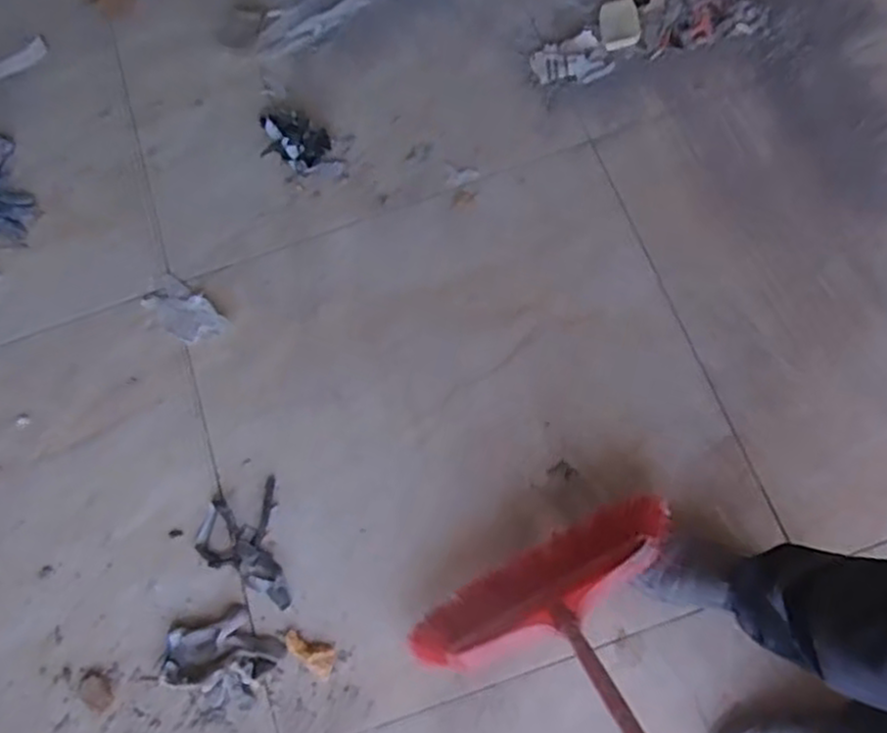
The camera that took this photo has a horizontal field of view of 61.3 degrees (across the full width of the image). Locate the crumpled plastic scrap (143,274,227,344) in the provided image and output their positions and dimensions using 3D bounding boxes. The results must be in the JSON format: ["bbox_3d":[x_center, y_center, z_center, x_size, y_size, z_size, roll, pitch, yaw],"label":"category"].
[{"bbox_3d":[-0.444,-0.095,1.279,0.143,0.010,0.081,38,78,16],"label":"crumpled plastic scrap"}]

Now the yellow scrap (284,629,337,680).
[{"bbox_3d":[-0.197,0.421,1.110,0.084,0.007,0.044,29,76,14],"label":"yellow scrap"}]

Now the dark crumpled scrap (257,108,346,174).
[{"bbox_3d":[-0.262,-0.399,1.349,0.186,0.039,0.100,28,76,13],"label":"dark crumpled scrap"}]

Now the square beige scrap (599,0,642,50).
[{"bbox_3d":[0.323,-0.627,1.370,0.069,0.013,0.091,-10,88,10],"label":"square beige scrap"}]

